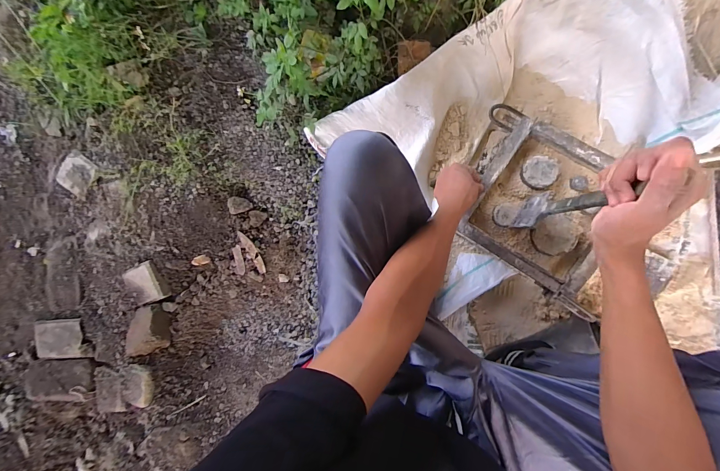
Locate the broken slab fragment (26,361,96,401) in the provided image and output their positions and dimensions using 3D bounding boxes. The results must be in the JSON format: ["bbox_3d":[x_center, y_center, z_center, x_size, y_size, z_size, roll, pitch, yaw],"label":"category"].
[{"bbox_3d":[-0.801,0.394,0.853,0.215,0.022,0.122,-7,89,9],"label":"broken slab fragment"}]

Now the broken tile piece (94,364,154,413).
[{"bbox_3d":[-0.612,0.398,0.822,0.175,0.018,0.119,-8,89,8],"label":"broken tile piece"}]

